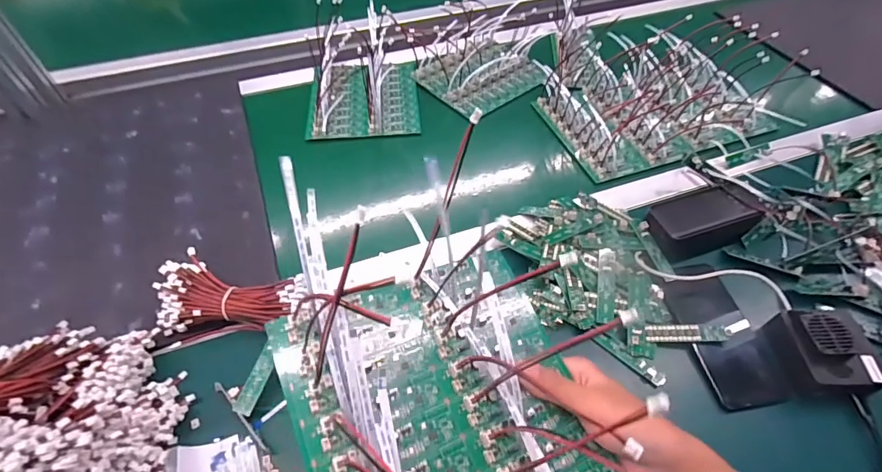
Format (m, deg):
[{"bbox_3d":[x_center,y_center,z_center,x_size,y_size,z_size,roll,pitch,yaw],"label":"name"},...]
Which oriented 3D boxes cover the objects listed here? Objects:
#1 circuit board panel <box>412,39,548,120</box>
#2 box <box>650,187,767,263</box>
[{"bbox_3d":[0.071,-0.283,0.752,0.189,0.031,0.155,-28,56,-20],"label":"circuit board panel"},{"bbox_3d":[0.311,-0.020,0.519,0.129,0.039,0.061,-17,53,-13],"label":"box"}]

